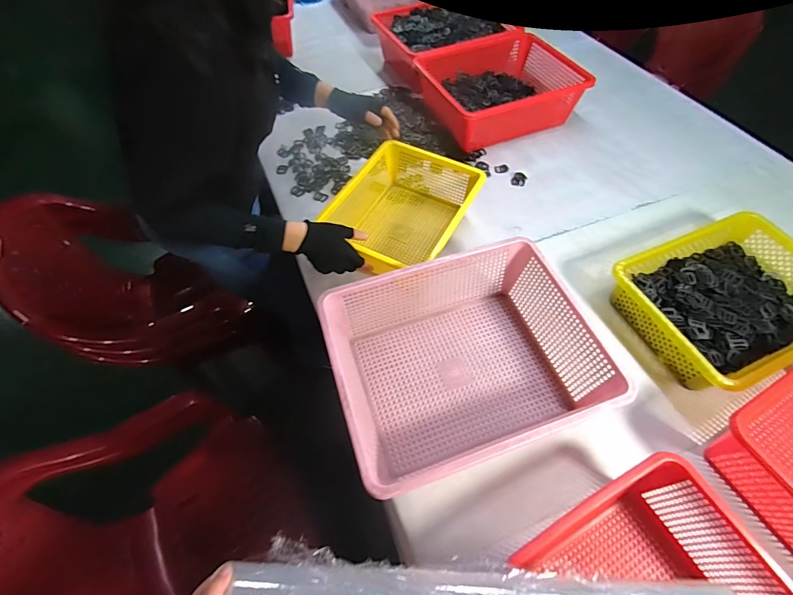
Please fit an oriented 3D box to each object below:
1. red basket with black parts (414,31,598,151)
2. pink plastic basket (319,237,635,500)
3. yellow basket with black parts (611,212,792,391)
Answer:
[{"bbox_3d":[0.281,-0.565,1.022,0.391,0.118,0.324,-20,59,-11],"label":"red basket with black parts"},{"bbox_3d":[0.100,0.098,0.595,0.374,0.134,0.303,-16,58,-9],"label":"pink plastic basket"},{"bbox_3d":[0.587,0.002,0.668,0.340,0.093,0.250,-22,59,-12],"label":"yellow basket with black parts"}]

